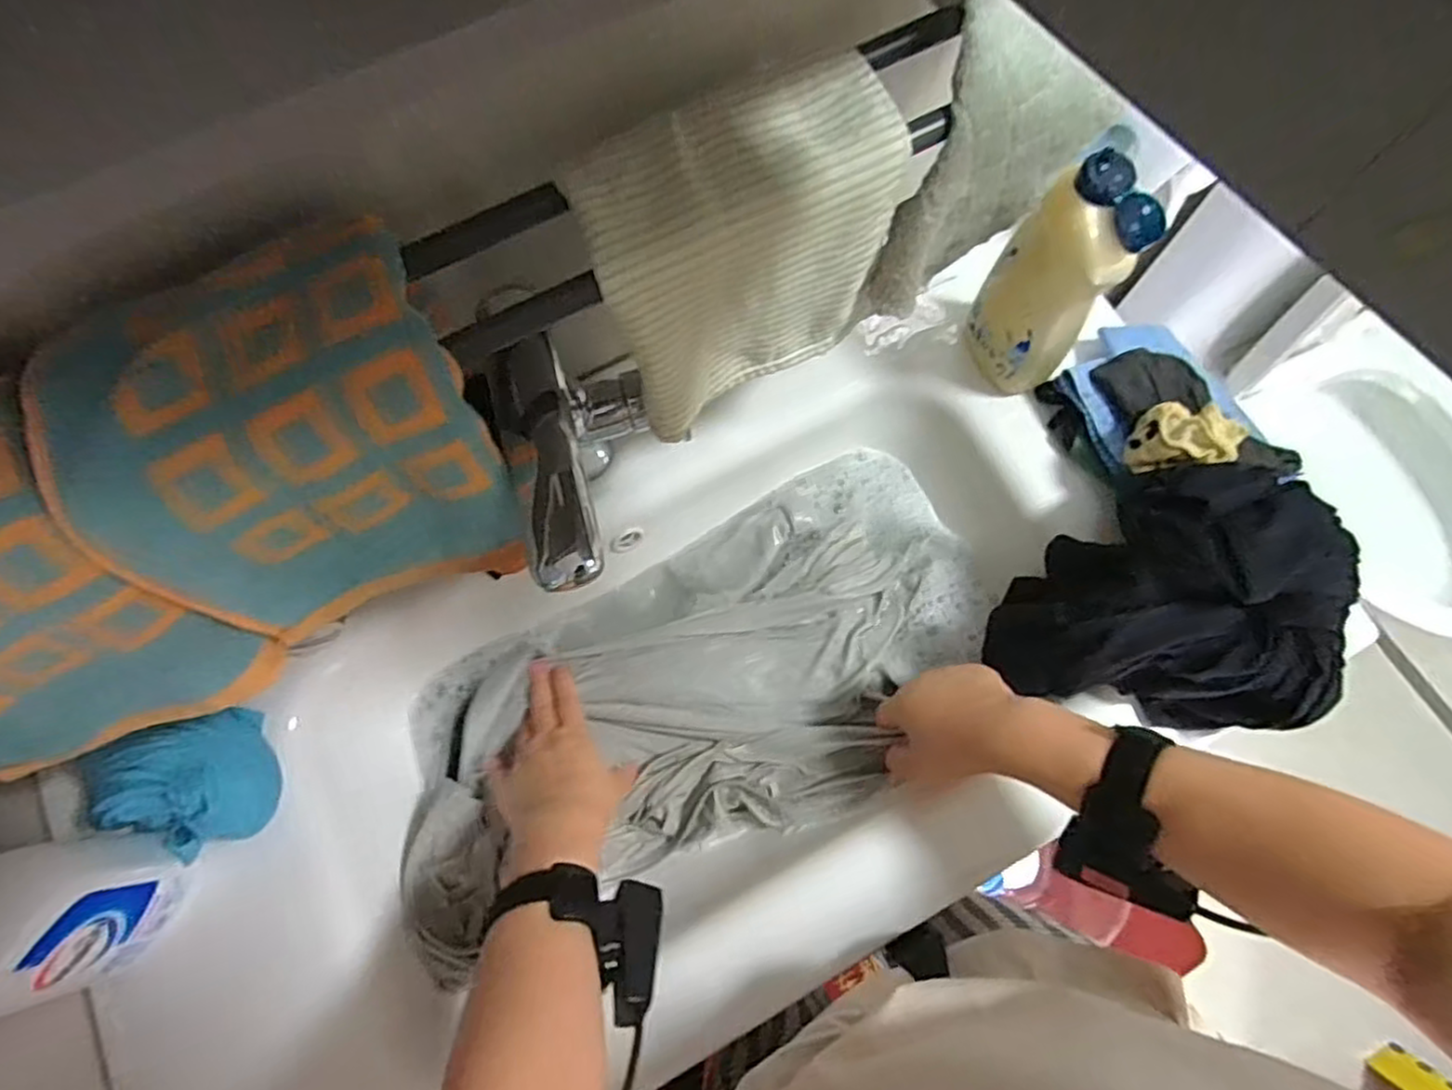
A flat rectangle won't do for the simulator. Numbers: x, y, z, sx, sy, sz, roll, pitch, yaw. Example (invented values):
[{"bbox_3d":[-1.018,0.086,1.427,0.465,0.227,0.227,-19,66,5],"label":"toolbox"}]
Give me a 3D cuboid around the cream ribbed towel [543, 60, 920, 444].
[{"bbox_3d":[0.007,-0.158,0.389,0.166,0.139,0.083,-32,76,-8],"label":"cream ribbed towel"}]

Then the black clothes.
[{"bbox_3d":[0.305,0.036,0.493,0.190,0.123,0.166,15,75,5],"label":"black clothes"}]

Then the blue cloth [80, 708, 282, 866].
[{"bbox_3d":[-0.360,0.166,0.481,0.086,0.080,0.088,-26,75,-7],"label":"blue cloth"}]

